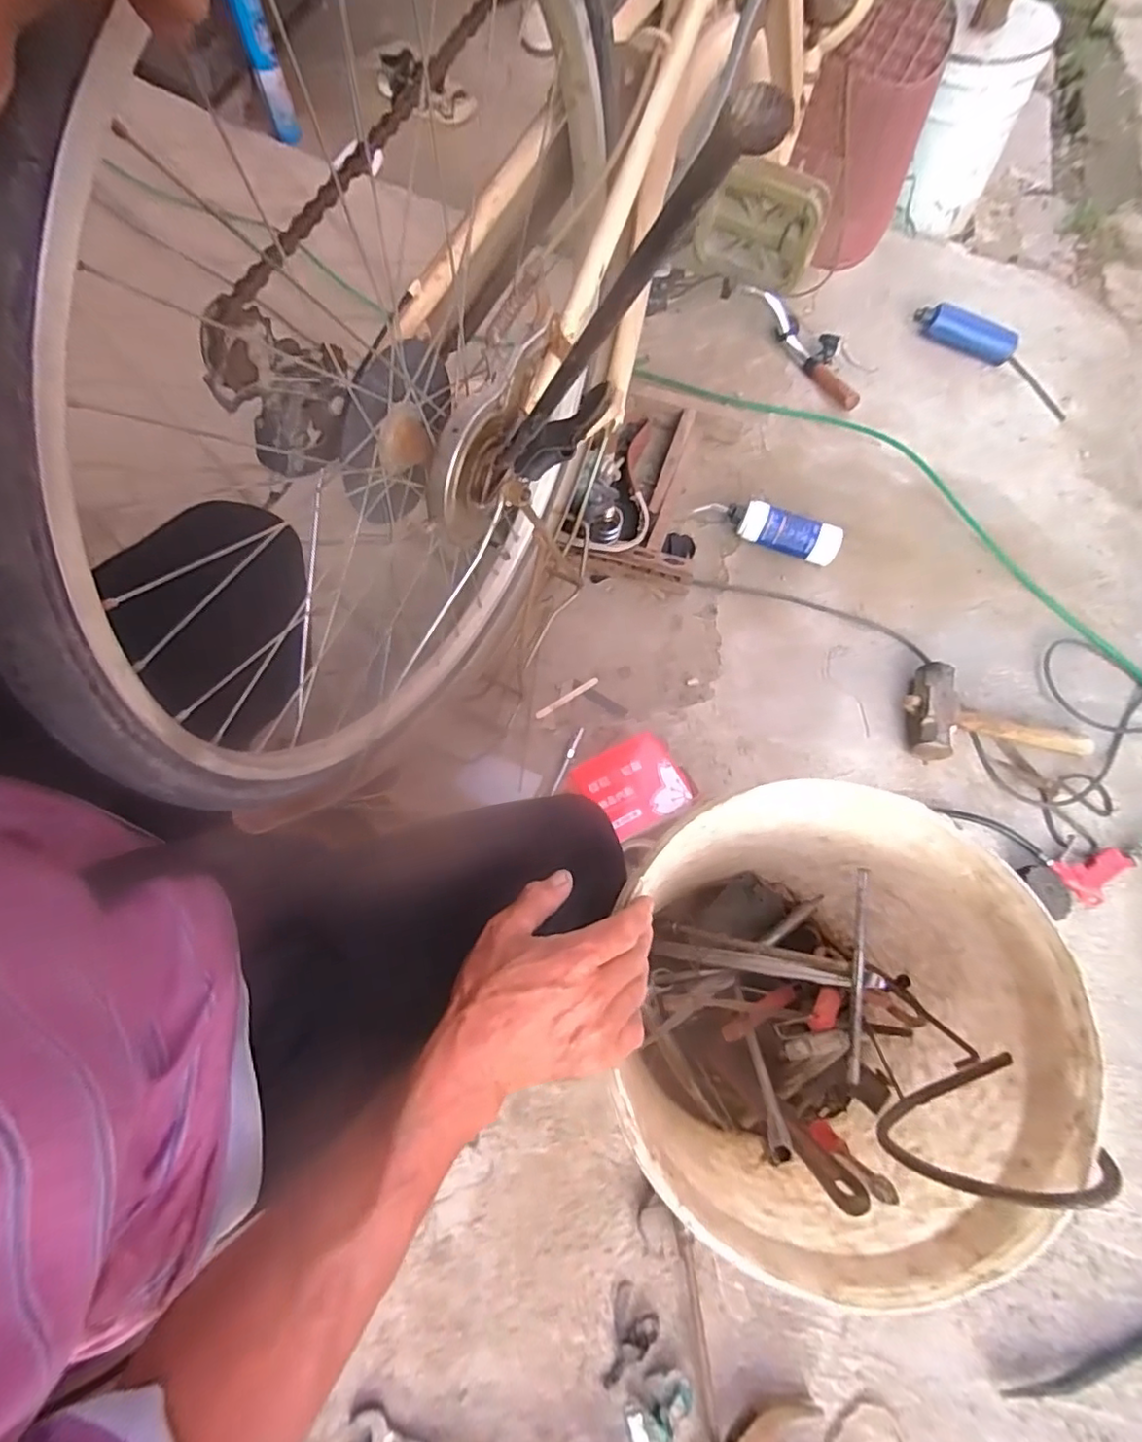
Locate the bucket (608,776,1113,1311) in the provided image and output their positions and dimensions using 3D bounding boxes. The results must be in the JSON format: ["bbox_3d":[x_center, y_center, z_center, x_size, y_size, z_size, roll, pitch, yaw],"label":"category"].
[{"bbox_3d":[0.192,0.250,0.530,0.281,0.322,0.290,-2,66,2],"label":"bucket"}]

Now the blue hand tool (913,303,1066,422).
[{"bbox_3d":[0.884,-0.762,1.237,0.365,0.051,0.109,36,71,1],"label":"blue hand tool"}]

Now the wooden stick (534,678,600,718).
[{"bbox_3d":[-0.006,-0.034,0.876,0.108,0.008,0.011,-33,69,-12],"label":"wooden stick"}]

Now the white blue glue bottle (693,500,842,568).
[{"bbox_3d":[0.323,-0.317,0.980,0.237,0.064,0.059,17,68,10],"label":"white blue glue bottle"}]

